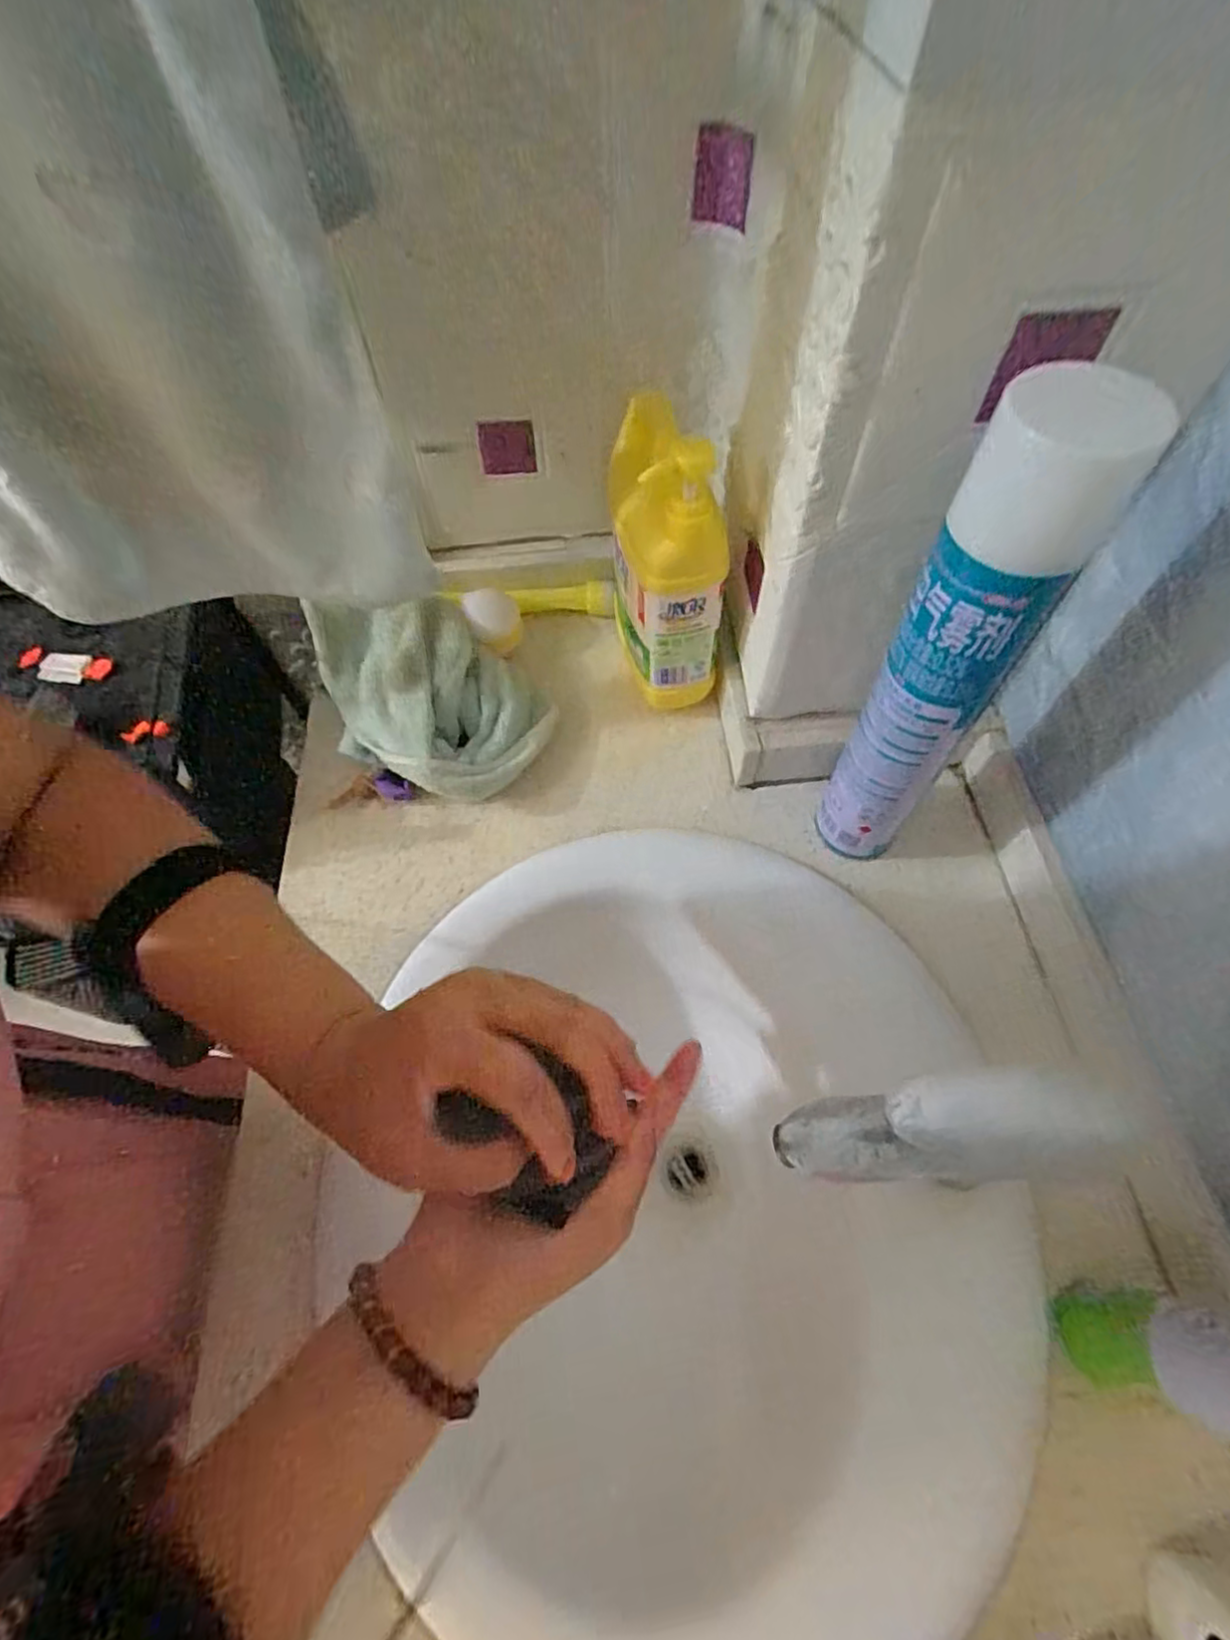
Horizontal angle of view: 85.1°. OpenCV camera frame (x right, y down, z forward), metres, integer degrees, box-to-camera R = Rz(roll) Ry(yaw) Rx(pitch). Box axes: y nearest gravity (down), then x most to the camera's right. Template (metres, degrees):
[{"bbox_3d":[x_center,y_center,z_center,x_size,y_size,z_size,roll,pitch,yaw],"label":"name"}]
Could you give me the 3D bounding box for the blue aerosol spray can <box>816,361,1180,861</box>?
[{"bbox_3d":[0.184,-0.078,0.395,0.066,0.330,0.052,23,65,13],"label":"blue aerosol spray can"}]

